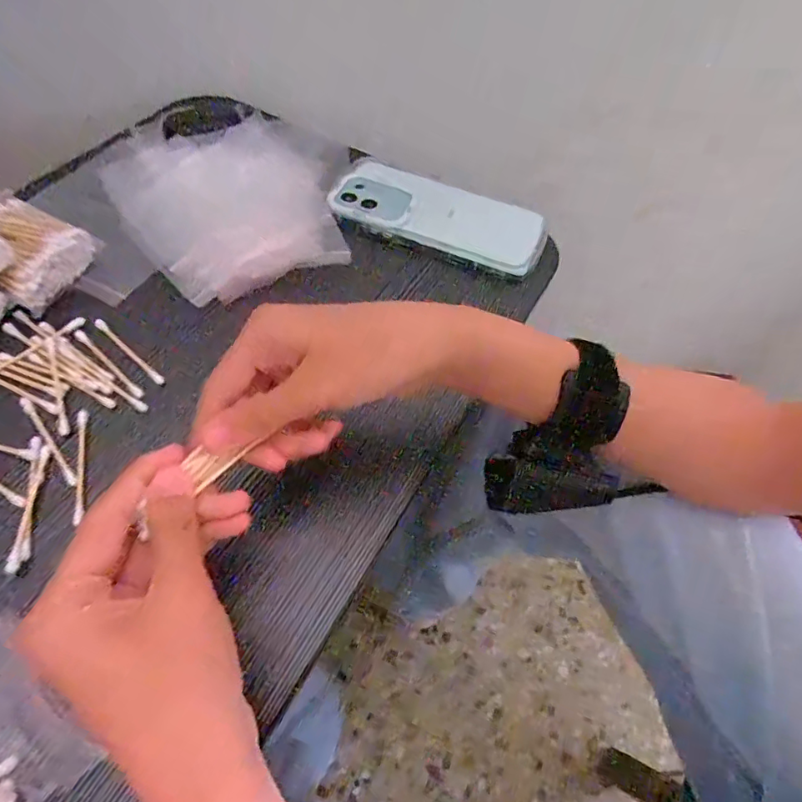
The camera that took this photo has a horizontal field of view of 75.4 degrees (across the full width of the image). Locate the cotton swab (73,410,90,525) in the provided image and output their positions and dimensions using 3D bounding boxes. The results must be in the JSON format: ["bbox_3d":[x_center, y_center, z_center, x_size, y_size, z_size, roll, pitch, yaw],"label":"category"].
[{"bbox_3d":[-0.174,0.034,0.281,0.006,0.004,0.067,-11,58,-11],"label":"cotton swab"}]

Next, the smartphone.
[{"bbox_3d":[0.029,-0.144,0.410,0.166,0.017,0.074,21,58,10],"label":"smartphone"}]

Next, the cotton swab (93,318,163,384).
[{"bbox_3d":[-0.169,-0.031,0.323,0.065,0.007,0.006,37,62,19],"label":"cotton swab"}]

